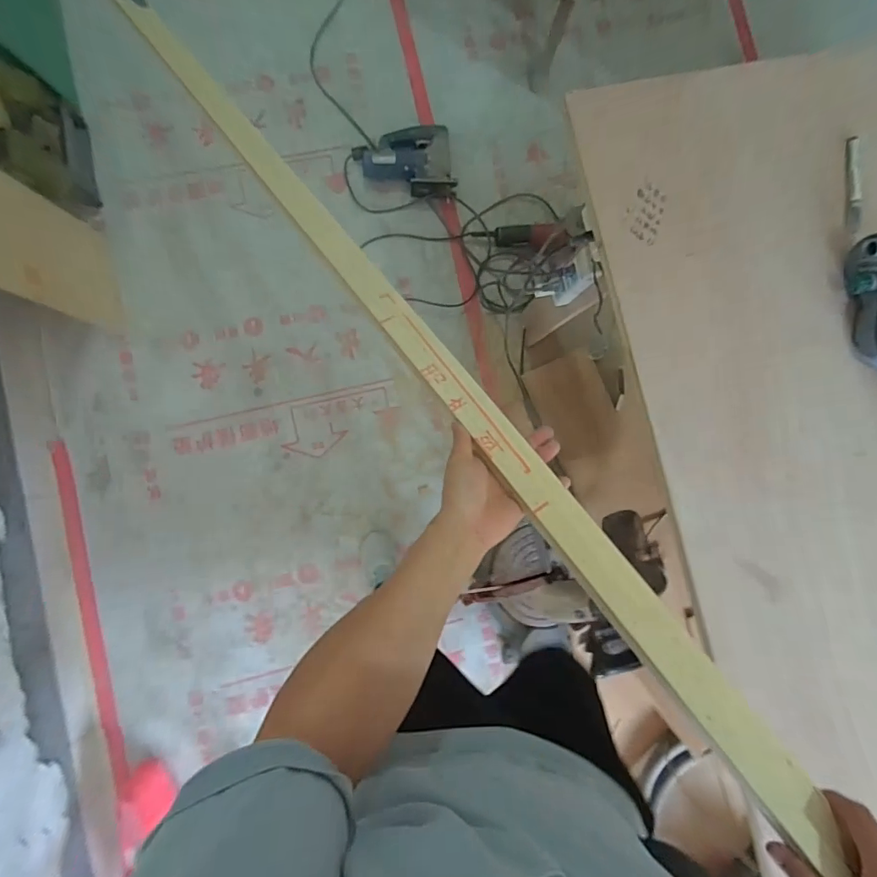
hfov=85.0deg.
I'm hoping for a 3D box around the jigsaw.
[{"bbox_3d":[-0.094,-0.775,1.335,0.280,0.064,0.198,-3,86,-5],"label":"jigsaw"}]

